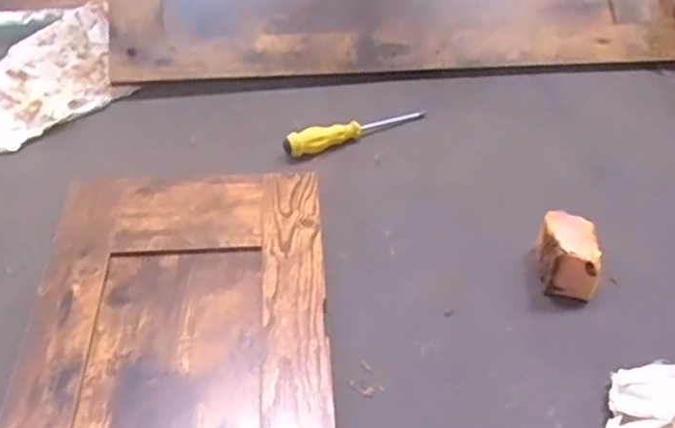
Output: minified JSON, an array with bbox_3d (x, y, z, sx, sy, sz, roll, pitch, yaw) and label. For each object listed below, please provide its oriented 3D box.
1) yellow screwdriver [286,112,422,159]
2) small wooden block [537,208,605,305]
[{"bbox_3d":[0.024,-0.109,0.815,0.184,0.026,0.023,-19,49,-19],"label":"yellow screwdriver"},{"bbox_3d":[0.224,0.039,0.648,0.048,0.049,0.070,6,46,4],"label":"small wooden block"}]

